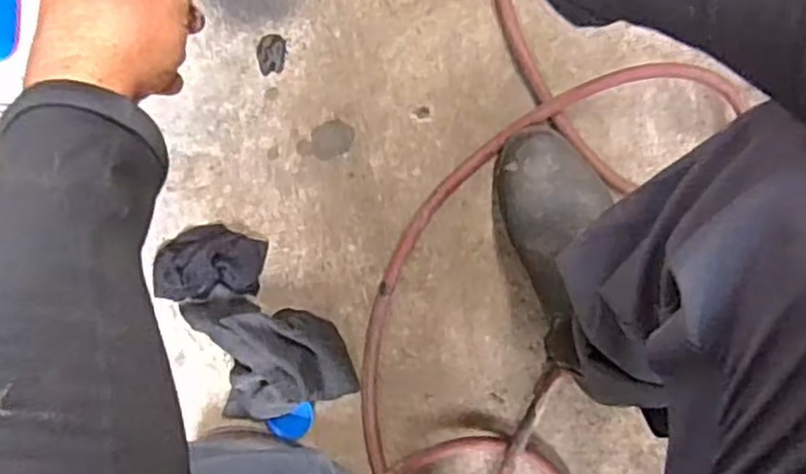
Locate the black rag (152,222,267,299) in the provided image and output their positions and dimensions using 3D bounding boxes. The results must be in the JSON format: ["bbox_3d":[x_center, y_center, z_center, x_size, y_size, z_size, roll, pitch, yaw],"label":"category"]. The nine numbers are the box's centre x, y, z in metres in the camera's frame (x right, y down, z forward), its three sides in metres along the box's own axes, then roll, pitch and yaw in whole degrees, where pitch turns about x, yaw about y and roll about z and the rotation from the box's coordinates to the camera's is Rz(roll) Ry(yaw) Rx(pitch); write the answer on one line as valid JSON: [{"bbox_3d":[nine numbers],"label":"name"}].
[{"bbox_3d":[-0.195,0.025,0.731,0.111,0.026,0.072,-5,91,3],"label":"black rag"}]

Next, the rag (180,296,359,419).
[{"bbox_3d":[-0.134,0.111,0.715,0.149,0.043,0.130,-15,90,5],"label":"rag"}]

